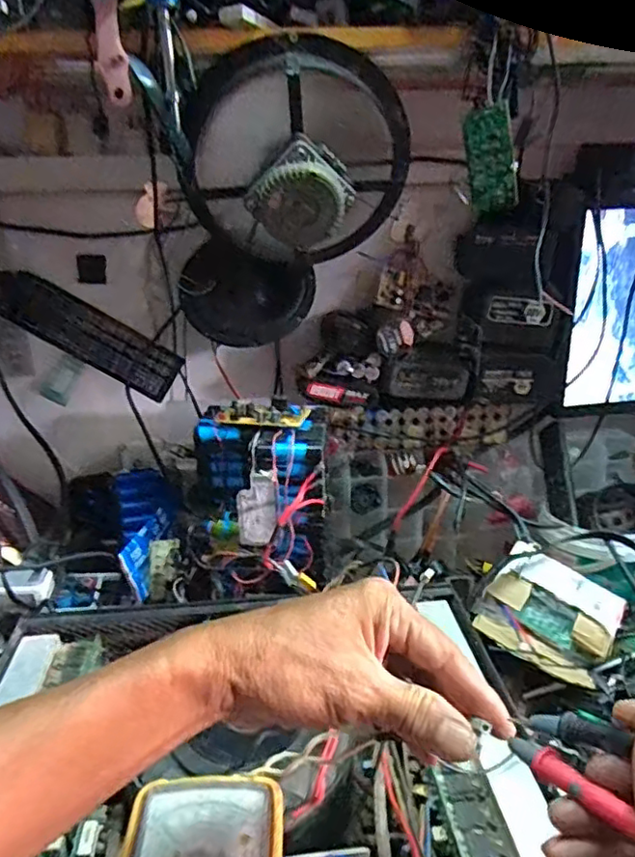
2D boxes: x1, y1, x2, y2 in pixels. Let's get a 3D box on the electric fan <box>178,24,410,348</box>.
[{"bbox_3d":[-0.028,-0.235,0.659,0.244,0.280,0.203,-5,20,-9],"label":"electric fan"}]

